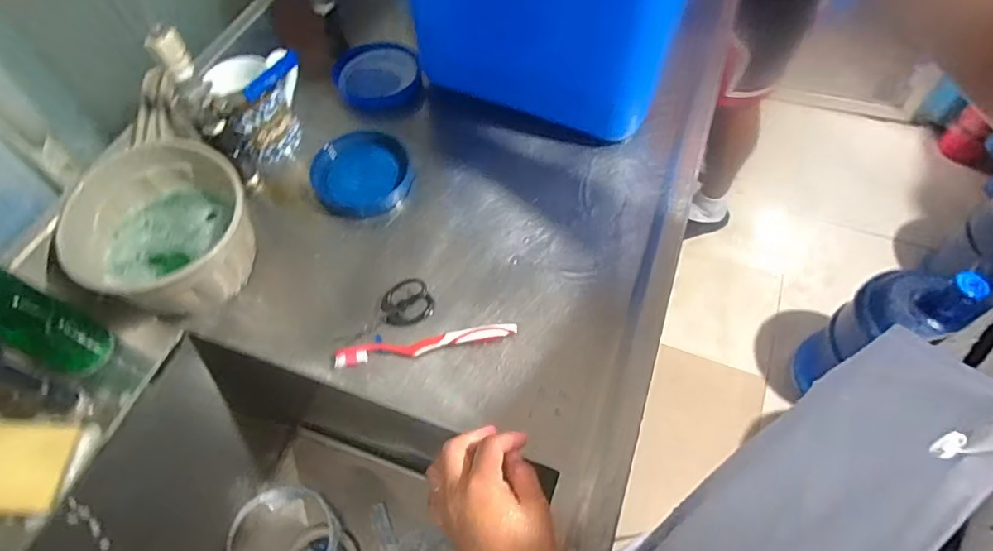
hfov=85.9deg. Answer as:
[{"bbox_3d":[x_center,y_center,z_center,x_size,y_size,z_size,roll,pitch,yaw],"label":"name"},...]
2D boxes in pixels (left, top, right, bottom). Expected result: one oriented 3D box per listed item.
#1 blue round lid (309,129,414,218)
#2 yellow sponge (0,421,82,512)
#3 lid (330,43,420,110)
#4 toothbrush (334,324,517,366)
[{"bbox_3d":[-0.166,-0.128,0.666,0.116,0.013,0.119,2,71,-5],"label":"blue round lid"},{"bbox_3d":[-0.435,0.165,0.468,0.095,0.016,0.073,20,51,-34],"label":"yellow sponge"},{"bbox_3d":[-0.167,-0.278,0.748,0.116,0.030,0.120,-2,58,3],"label":"lid"},{"bbox_3d":[-0.071,0.071,0.554,0.185,0.017,0.022,-10,58,-2],"label":"toothbrush"}]

